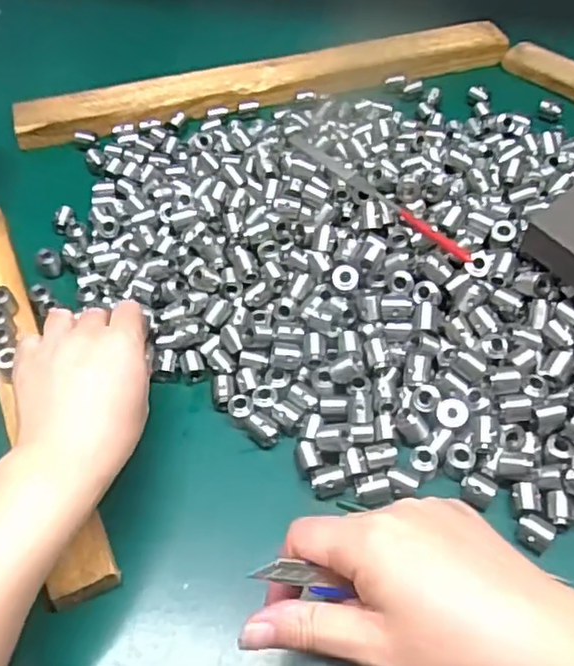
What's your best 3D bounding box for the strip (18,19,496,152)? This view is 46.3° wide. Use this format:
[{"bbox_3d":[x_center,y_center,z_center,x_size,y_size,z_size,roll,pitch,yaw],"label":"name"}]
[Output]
[{"bbox_3d":[-0.020,-0.233,0.613,0.441,0.017,0.055,-12,54,-5],"label":"strip"}]

